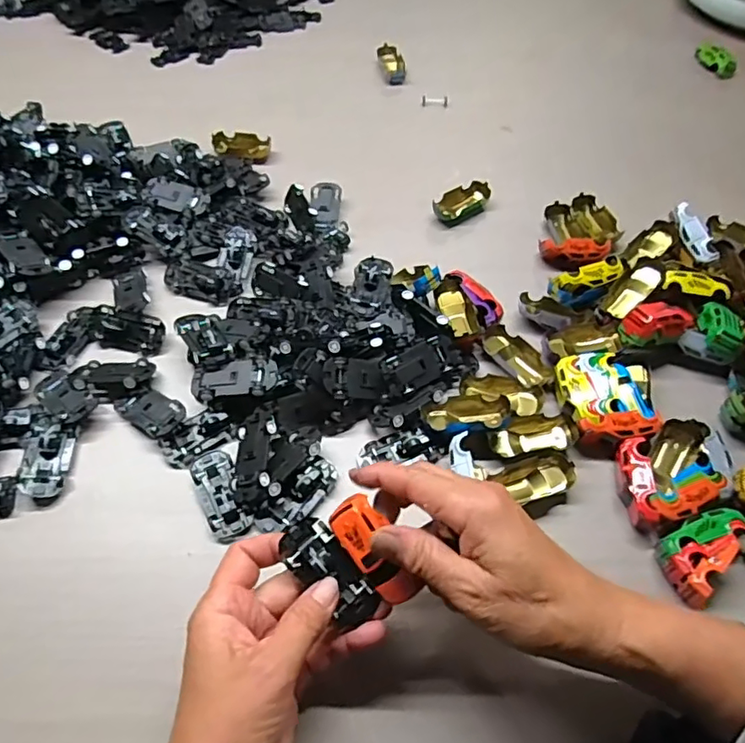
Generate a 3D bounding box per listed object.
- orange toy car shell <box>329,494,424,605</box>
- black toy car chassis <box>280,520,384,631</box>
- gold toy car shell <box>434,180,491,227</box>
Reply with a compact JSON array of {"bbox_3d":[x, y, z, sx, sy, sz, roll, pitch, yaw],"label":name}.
[{"bbox_3d":[0.001,0.099,0.310,0.027,0.017,0.061,-31,85,-8],"label":"orange toy car shell"},{"bbox_3d":[-0.022,0.112,0.312,0.028,0.013,0.066,-42,92,-26],"label":"black toy car chassis"},{"bbox_3d":[0.091,-0.173,0.573,0.063,0.018,0.029,-35,64,-23],"label":"gold toy car shell"}]

